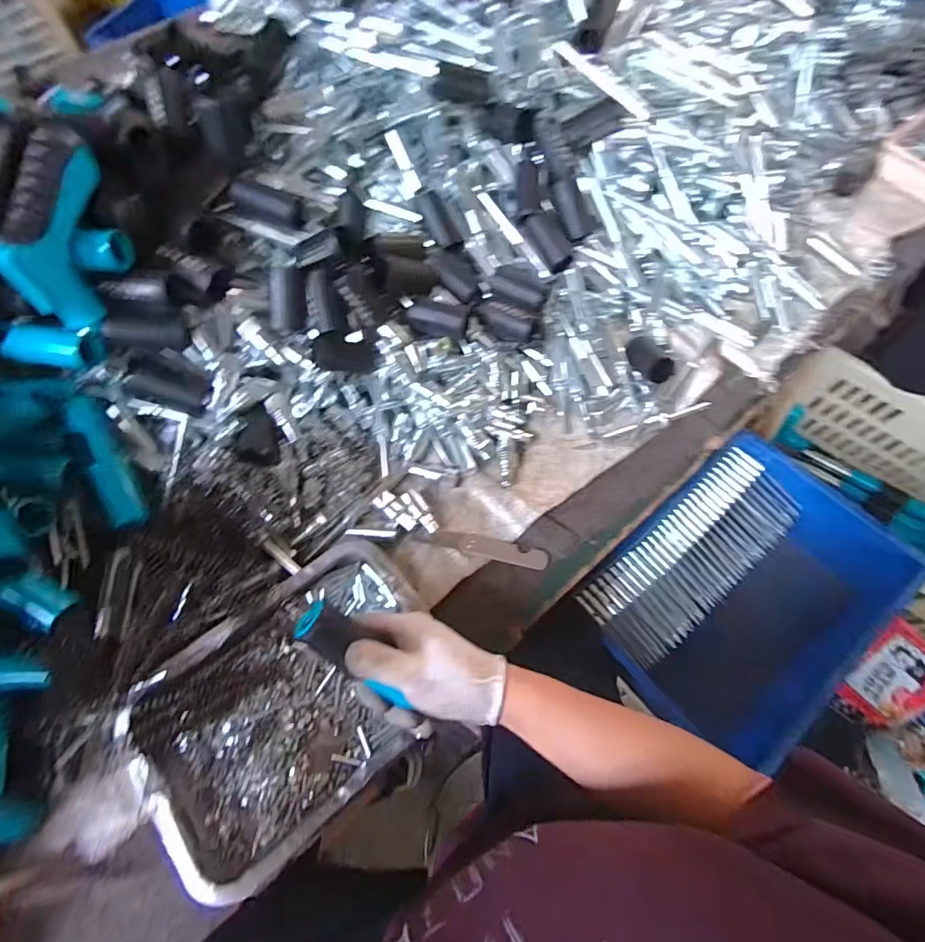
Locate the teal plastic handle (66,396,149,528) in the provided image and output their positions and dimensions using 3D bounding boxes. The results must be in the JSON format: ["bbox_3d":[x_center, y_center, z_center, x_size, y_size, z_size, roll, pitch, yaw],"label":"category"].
[{"bbox_3d":[-0.319,-0.006,0.423,0.024,0.025,0.119,-20,95,-6],"label":"teal plastic handle"}]

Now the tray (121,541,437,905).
[{"bbox_3d":[-0.142,0.198,0.413,0.258,0.058,0.181,-37,72,-14],"label":"tray"}]

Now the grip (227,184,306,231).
[{"bbox_3d":[-0.197,-0.267,0.479,0.070,0.025,0.023,6,68,-23],"label":"grip"}]

